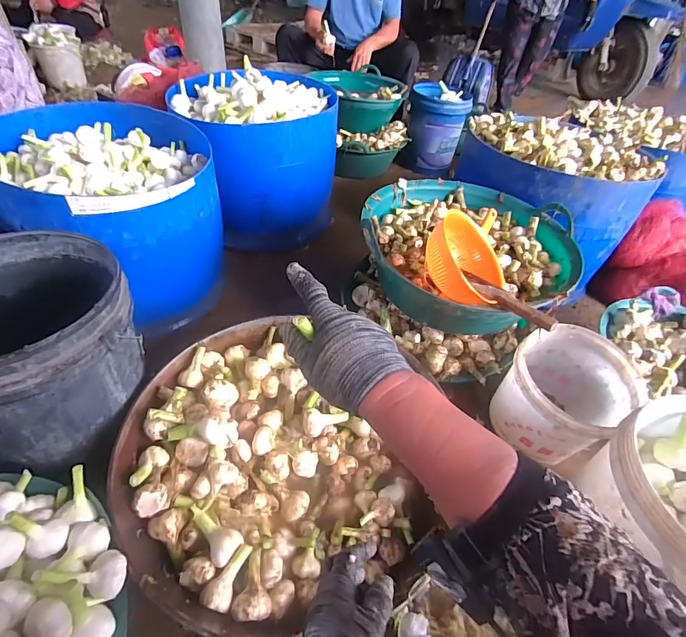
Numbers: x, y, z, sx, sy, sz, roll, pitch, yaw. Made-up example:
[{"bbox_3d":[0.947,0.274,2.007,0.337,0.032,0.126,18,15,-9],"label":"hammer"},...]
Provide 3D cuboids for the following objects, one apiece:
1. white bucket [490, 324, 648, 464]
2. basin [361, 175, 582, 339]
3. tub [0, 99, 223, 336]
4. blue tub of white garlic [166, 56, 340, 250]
[{"bbox_3d":[0.504,0.190,0.942,0.253,0.243,0.244,4,43,-4],"label":"white bucket"},{"bbox_3d":[0.304,-0.161,1.039,0.514,0.210,0.529,4,43,-4],"label":"basin"},{"bbox_3d":[-0.665,-0.298,1.170,0.534,0.438,0.642,-30,55,-33],"label":"tub"},{"bbox_3d":[-0.296,-0.592,1.461,0.518,0.473,0.530,4,43,-4],"label":"blue tub of white garlic"}]

